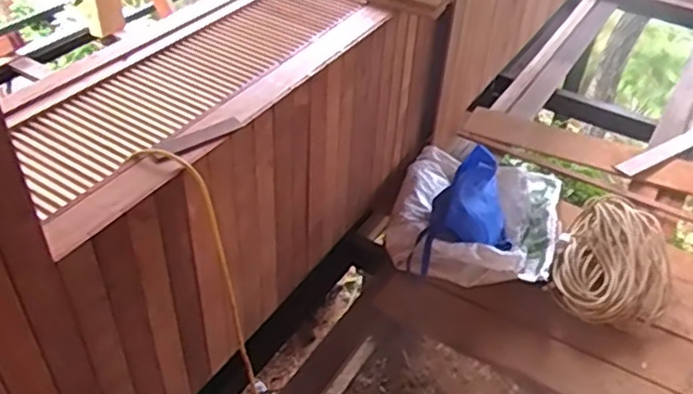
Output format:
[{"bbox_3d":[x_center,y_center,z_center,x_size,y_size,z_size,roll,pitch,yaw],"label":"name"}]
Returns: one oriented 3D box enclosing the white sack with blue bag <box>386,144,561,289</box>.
[{"bbox_3d":[0.398,-0.005,1.931,0.484,0.271,0.528,13,42,11],"label":"white sack with blue bag"}]

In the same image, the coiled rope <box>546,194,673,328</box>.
[{"bbox_3d":[0.759,0.185,1.832,0.296,0.120,0.454,20,43,19],"label":"coiled rope"}]

